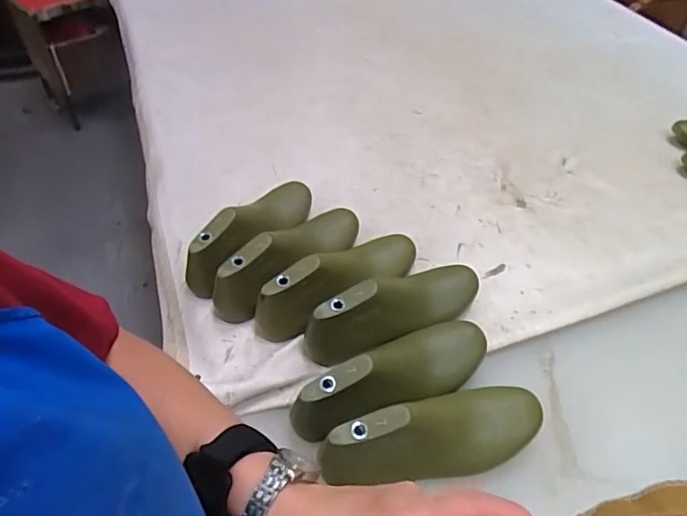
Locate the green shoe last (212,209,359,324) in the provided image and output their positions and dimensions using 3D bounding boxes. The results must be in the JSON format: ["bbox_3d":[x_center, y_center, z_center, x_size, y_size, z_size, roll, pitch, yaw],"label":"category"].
[{"bbox_3d":[-0.061,-0.006,0.664,0.072,0.093,0.238,36,55,27],"label":"green shoe last"}]

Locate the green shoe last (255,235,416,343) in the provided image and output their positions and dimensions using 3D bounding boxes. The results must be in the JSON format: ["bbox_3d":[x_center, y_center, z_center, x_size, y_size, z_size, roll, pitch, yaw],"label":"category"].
[{"bbox_3d":[0.006,0.027,0.640,0.242,0.094,0.078,-30,55,-26],"label":"green shoe last"}]

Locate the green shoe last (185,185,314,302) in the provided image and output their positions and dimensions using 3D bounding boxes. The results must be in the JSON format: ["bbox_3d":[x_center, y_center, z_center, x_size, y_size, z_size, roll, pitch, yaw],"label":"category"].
[{"bbox_3d":[-0.123,-0.046,0.695,0.067,0.087,0.238,28,52,22],"label":"green shoe last"}]

